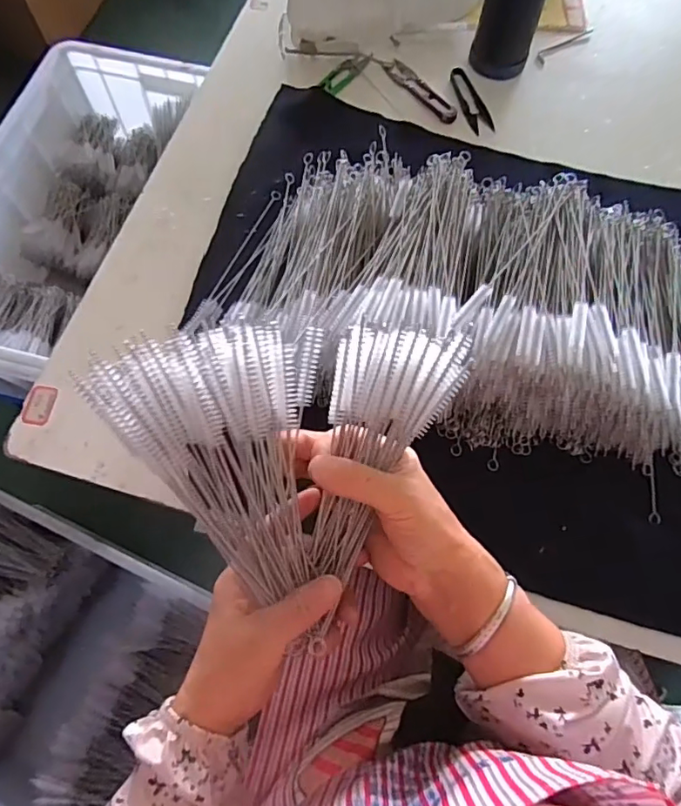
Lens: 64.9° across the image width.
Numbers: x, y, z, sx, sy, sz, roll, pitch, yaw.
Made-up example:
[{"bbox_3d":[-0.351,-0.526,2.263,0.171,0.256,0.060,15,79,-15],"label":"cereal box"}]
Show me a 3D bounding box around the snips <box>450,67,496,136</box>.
[{"bbox_3d":[0.158,-0.362,0.641,0.033,0.010,0.100,-13,69,-5],"label":"snips"}]

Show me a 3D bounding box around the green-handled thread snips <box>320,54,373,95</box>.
[{"bbox_3d":[0.003,-0.407,0.656,0.030,0.011,0.082,36,73,13],"label":"green-handled thread snips"}]

